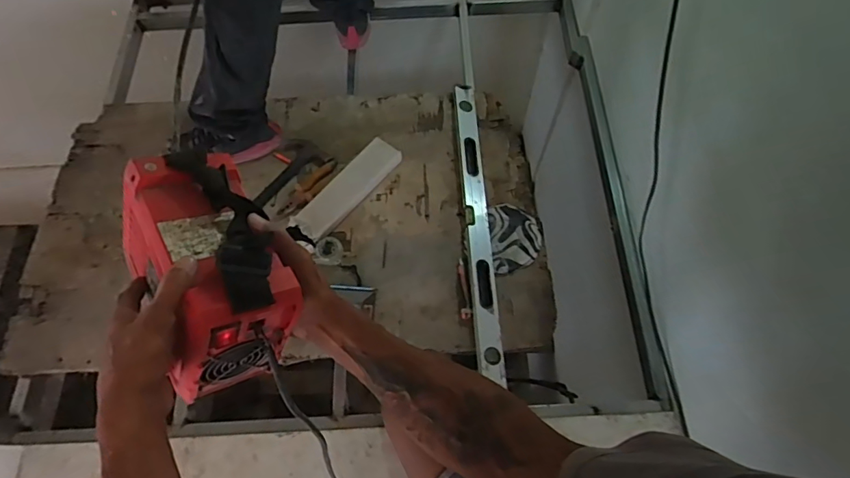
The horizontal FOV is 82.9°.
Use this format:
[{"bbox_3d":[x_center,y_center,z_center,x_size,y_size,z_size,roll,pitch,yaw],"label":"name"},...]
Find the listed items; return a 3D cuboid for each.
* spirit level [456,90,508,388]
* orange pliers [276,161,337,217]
[{"bbox_3d":[0.122,-0.047,1.136,0.061,0.035,0.772,-3,67,-1],"label":"spirit level"},{"bbox_3d":[-0.286,-0.126,1.189,0.059,0.026,0.188,28,70,12],"label":"orange pliers"}]

